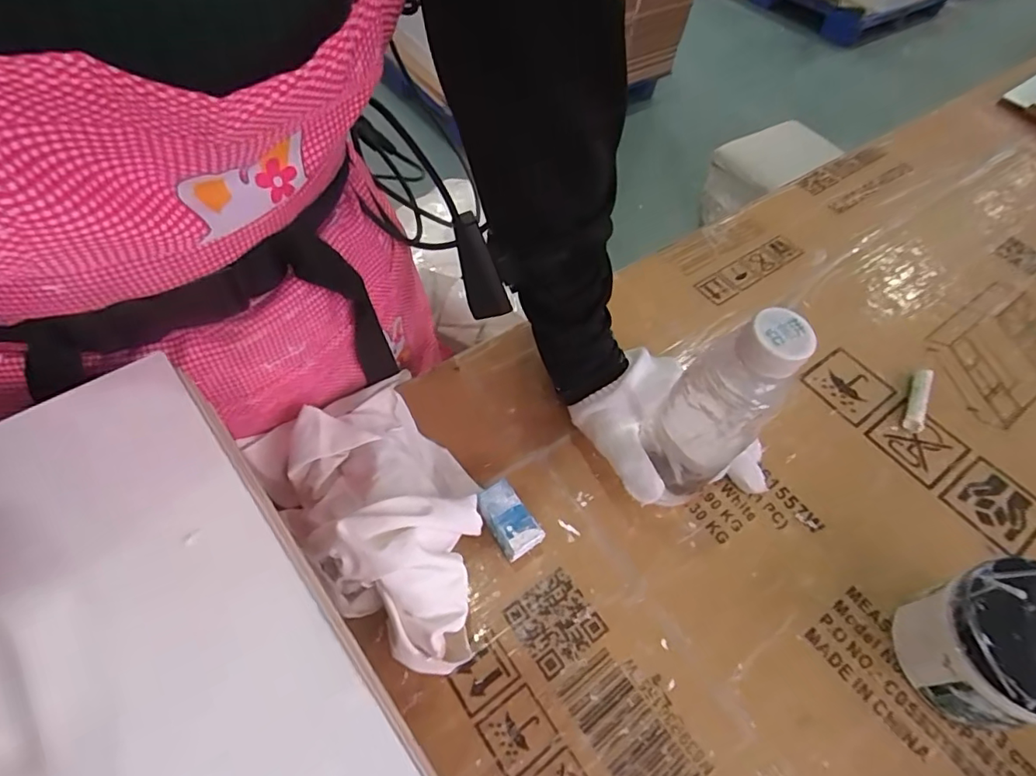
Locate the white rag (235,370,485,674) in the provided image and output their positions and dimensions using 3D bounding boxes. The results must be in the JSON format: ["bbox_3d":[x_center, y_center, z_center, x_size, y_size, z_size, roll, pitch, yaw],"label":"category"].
[{"bbox_3d":[-0.079,0.074,0.348,0.116,0.082,0.193,-35,65,-25],"label":"white rag"}]

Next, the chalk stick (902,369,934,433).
[{"bbox_3d":[0.336,0.012,0.458,0.014,0.016,0.061,27,58,13],"label":"chalk stick"}]

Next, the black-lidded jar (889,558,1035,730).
[{"bbox_3d":[0.280,0.151,0.320,0.075,0.083,0.077,2,56,-3],"label":"black-lidded jar"}]

